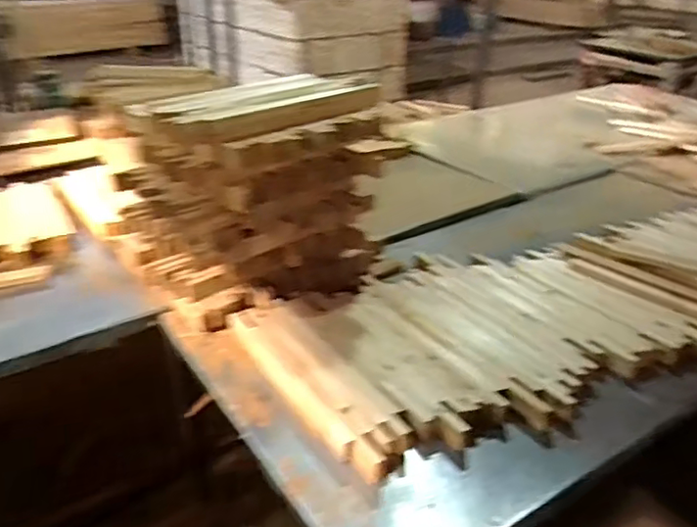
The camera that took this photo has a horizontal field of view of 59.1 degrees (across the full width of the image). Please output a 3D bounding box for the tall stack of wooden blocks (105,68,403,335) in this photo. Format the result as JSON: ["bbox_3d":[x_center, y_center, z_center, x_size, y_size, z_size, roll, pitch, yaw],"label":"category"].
[{"bbox_3d":[-0.218,-0.180,1.544,0.556,0.465,0.395,-17,33,-29],"label":"tall stack of wooden blocks"}]

